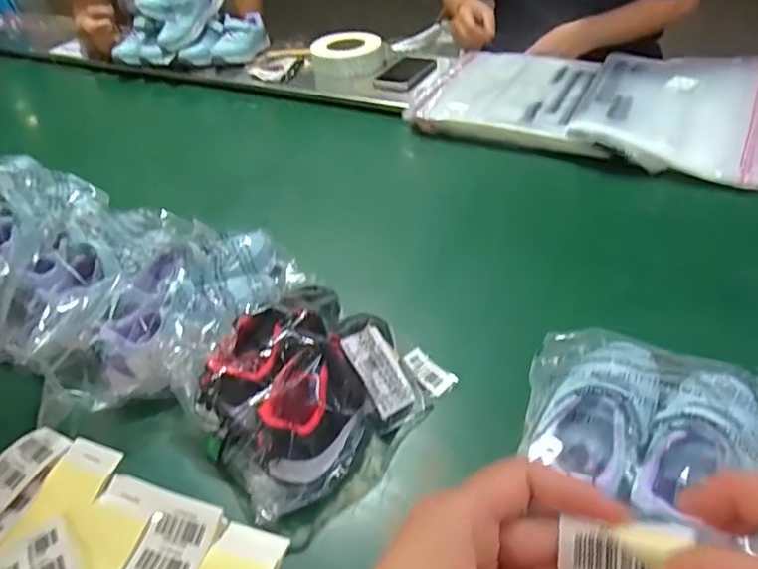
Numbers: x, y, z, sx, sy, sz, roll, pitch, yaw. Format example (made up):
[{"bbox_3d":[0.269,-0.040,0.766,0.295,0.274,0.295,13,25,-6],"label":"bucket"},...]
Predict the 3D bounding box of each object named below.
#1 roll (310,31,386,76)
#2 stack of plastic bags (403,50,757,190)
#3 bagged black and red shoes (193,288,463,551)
[{"bbox_3d":[-0.060,-0.454,1.119,0.142,0.056,0.142,-5,41,5],"label":"roll"},{"bbox_3d":[0.349,-0.292,0.895,0.563,0.065,0.286,16,47,26],"label":"stack of plastic bags"},{"bbox_3d":[-0.061,0.094,0.512,0.163,0.095,0.209,24,51,32],"label":"bagged black and red shoes"}]

